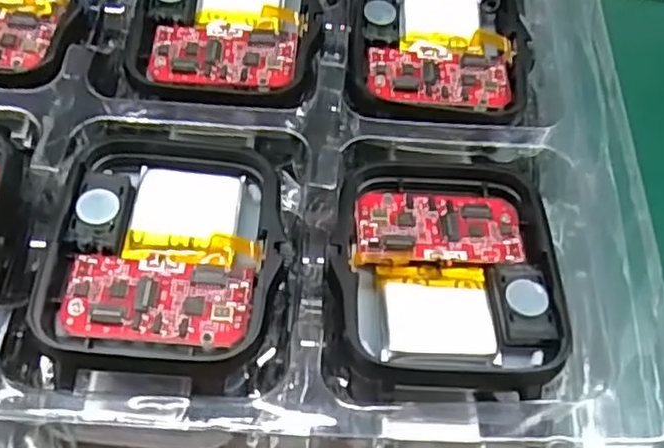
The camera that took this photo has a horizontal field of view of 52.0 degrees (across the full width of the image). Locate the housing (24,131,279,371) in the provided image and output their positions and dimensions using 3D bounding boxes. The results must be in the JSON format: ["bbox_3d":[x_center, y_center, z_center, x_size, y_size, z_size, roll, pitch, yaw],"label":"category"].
[{"bbox_3d":[-0.028,0.003,0.117,0.037,0.008,0.044,4,58,-2],"label":"housing"}]

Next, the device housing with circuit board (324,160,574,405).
[{"bbox_3d":[0.020,0.006,0.118,0.038,0.007,0.044,6,58,0],"label":"device housing with circuit board"}]

